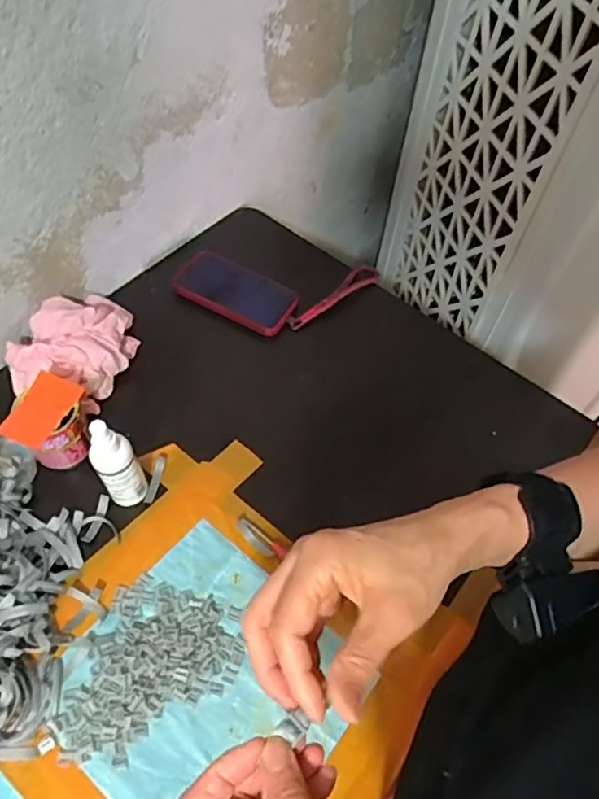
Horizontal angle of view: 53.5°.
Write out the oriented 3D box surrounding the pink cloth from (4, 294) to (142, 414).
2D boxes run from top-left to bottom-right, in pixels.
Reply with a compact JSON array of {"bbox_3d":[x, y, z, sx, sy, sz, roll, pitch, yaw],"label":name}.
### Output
[{"bbox_3d":[-0.259,-0.070,0.699,0.118,0.054,0.151,12,57,4],"label":"pink cloth"}]

